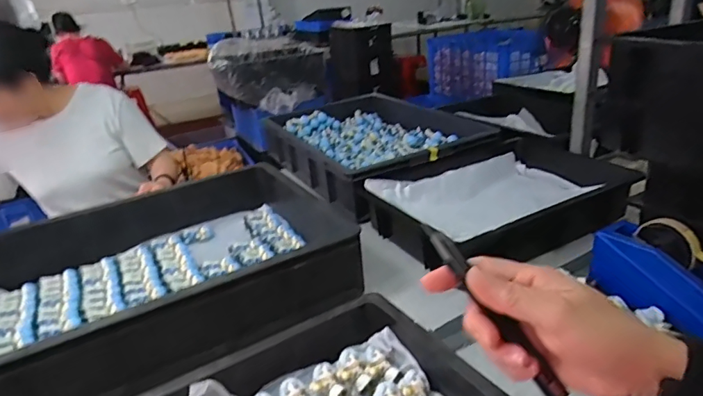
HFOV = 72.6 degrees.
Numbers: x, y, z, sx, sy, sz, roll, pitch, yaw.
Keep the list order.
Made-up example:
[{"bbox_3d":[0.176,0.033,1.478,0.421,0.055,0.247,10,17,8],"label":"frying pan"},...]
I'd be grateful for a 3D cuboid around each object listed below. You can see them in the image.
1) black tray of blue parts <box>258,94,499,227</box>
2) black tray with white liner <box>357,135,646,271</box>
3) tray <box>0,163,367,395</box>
[{"bbox_3d":[0.053,-0.139,1.255,0.390,0.122,0.573,-17,26,-25],"label":"black tray of blue parts"},{"bbox_3d":[0.263,0.003,0.906,0.377,0.129,0.356,-17,26,-24],"label":"black tray with white liner"},{"bbox_3d":[-0.330,0.125,0.781,0.583,0.133,0.412,-17,27,-26],"label":"tray"}]

